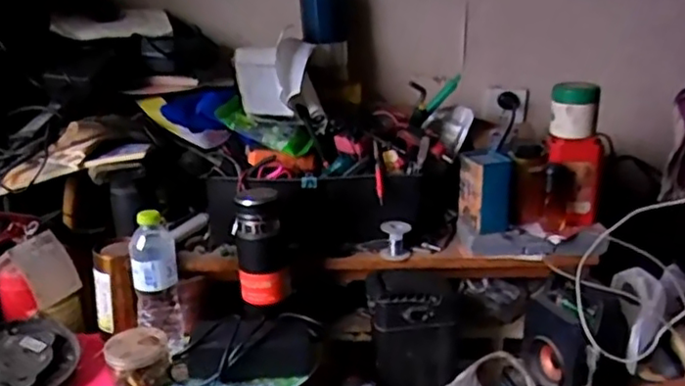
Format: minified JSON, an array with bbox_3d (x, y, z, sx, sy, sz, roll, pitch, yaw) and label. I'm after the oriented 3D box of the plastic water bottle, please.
[{"bbox_3d":[-0.276,0.130,0.959,0.068,0.204,0.058,-7,22,-16],"label":"plastic water bottle"}]

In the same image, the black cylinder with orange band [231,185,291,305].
[{"bbox_3d":[-0.125,0.078,0.994,0.074,0.160,0.072,-4,21,-7],"label":"black cylinder with orange band"}]

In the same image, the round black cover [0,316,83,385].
[{"bbox_3d":[-0.462,0.234,0.929,0.152,0.036,0.183,-11,23,-25],"label":"round black cover"}]

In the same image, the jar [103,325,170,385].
[{"bbox_3d":[-0.289,0.235,0.913,0.085,0.059,0.074,-7,22,-16],"label":"jar"}]

